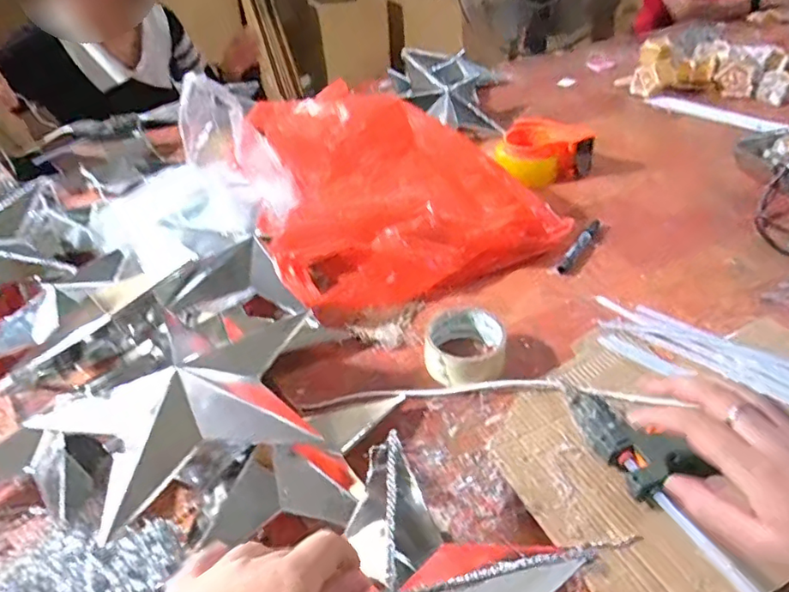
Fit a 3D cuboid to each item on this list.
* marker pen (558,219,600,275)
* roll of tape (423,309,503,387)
[{"bbox_3d":[0.252,-0.069,0.755,0.016,0.016,0.124,21,44,28],"label":"marker pen"},{"bbox_3d":[0.075,0.055,0.595,0.082,0.043,0.083,-2,38,2],"label":"roll of tape"}]

